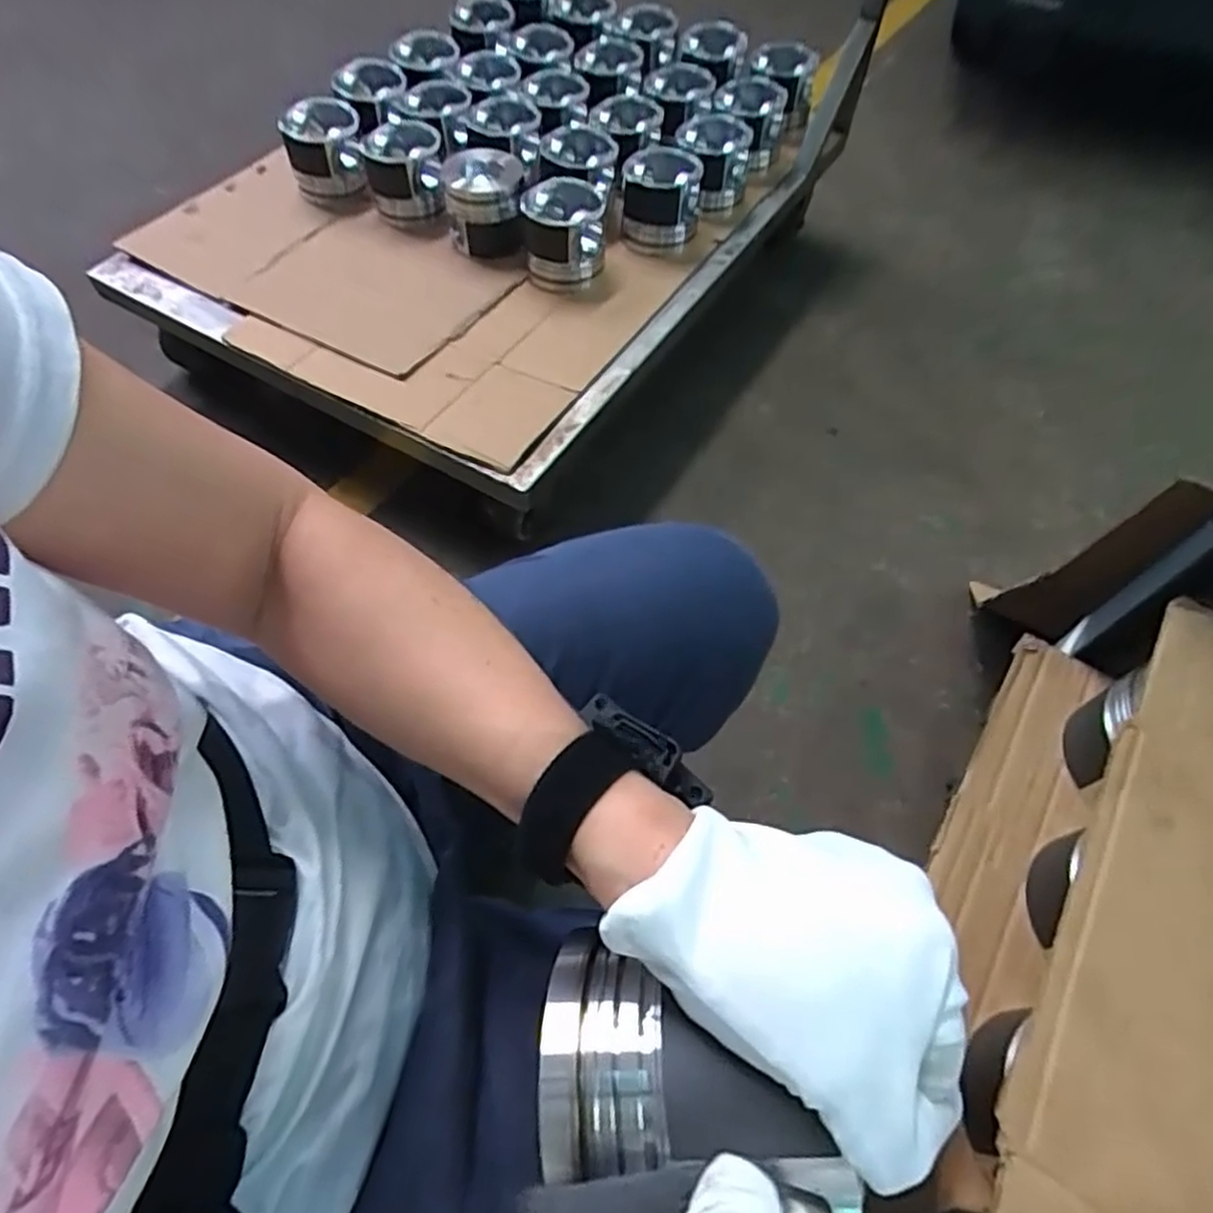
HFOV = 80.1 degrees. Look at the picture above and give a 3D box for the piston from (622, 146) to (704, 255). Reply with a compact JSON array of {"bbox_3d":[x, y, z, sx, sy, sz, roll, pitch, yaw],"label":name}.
[{"bbox_3d":[0.077,-0.580,1.026,0.109,0.095,0.121,8,59,4],"label":"piston"}]

